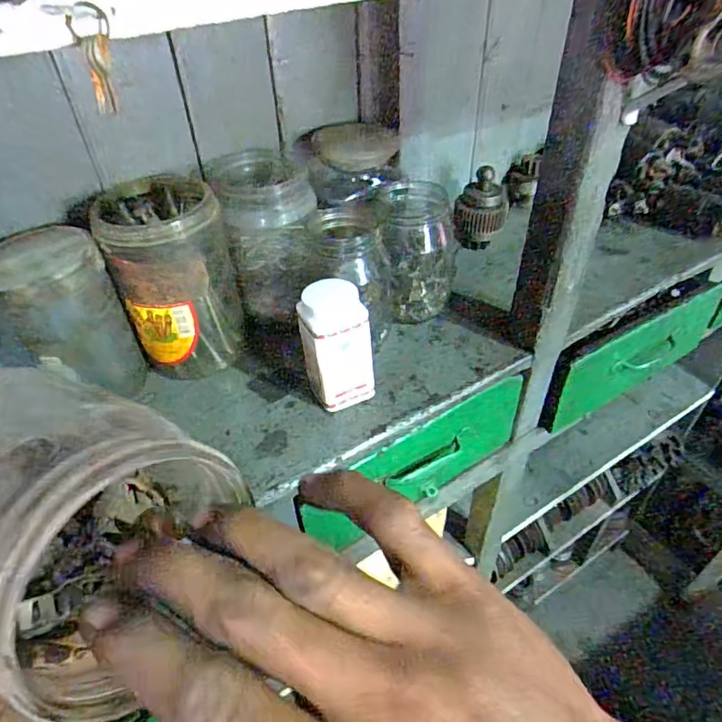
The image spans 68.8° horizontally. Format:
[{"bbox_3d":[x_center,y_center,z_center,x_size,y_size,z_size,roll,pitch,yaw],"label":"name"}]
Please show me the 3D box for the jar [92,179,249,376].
[{"bbox_3d":[-0.166,-0.071,0.482,0.100,0.151,0.098,-11,45,-9],"label":"jar"}]

